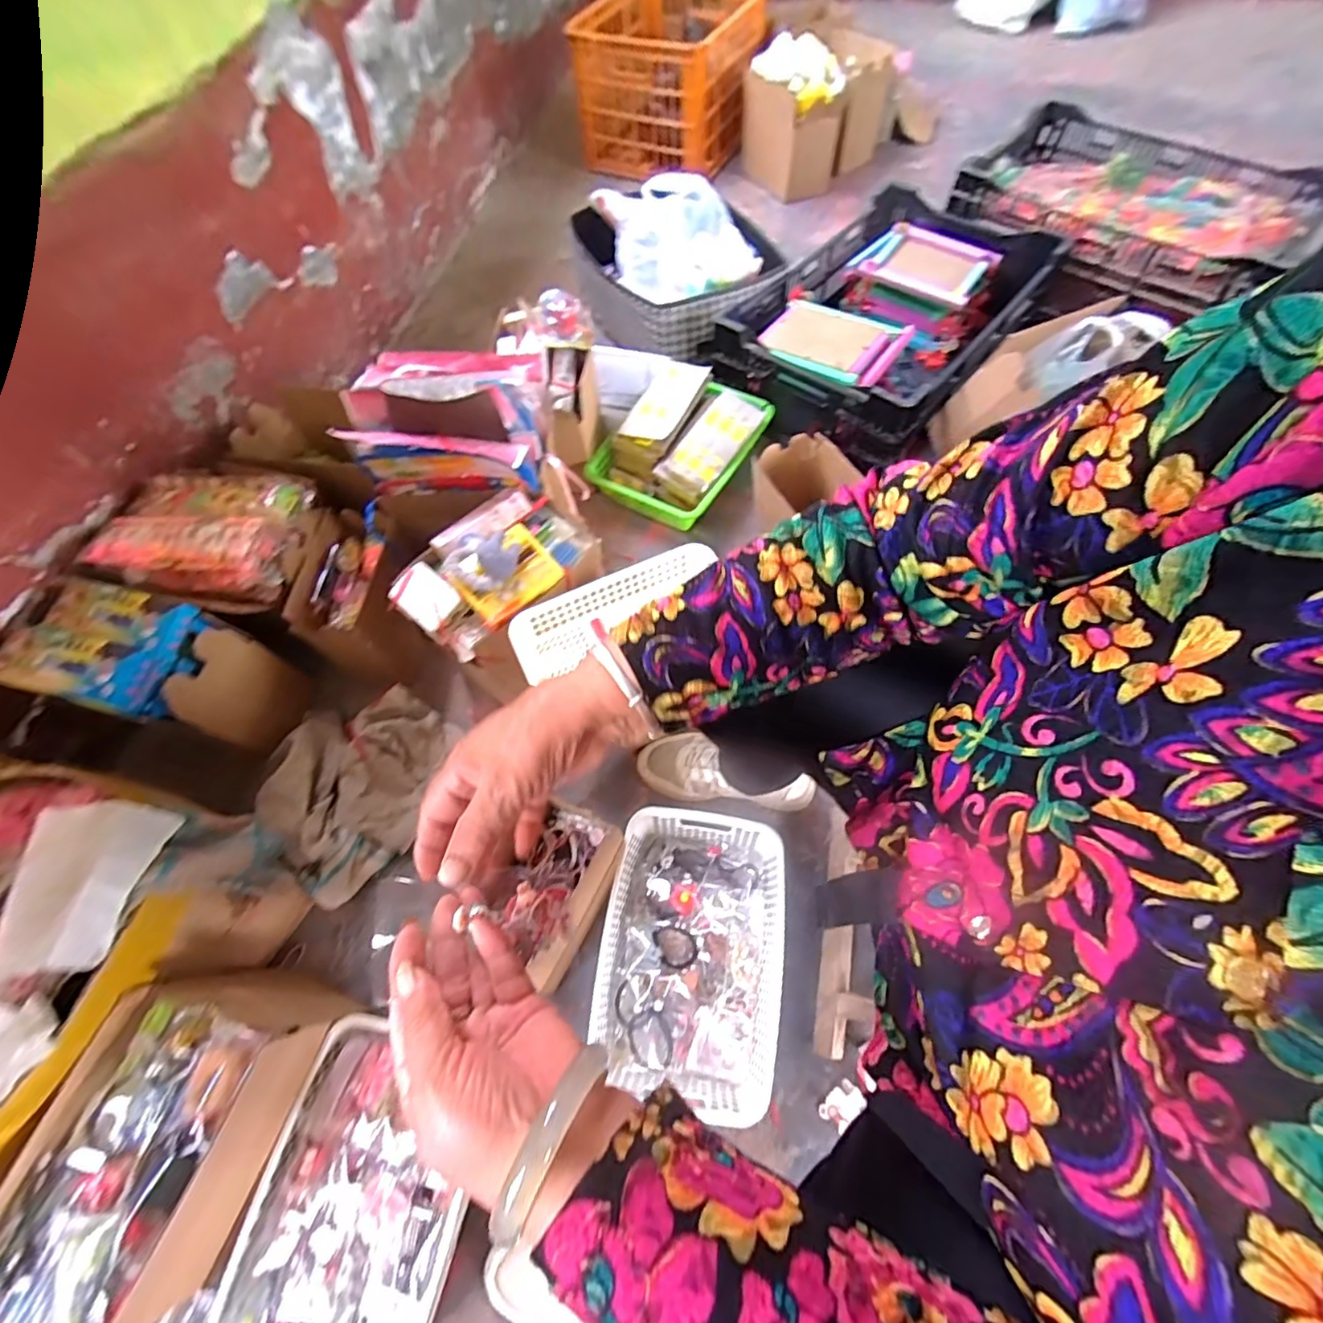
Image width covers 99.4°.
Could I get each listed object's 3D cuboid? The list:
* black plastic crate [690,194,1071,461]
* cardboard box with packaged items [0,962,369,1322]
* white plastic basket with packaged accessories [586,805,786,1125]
[{"bbox_3d":[0.434,-0.656,1.110,0.404,0.185,0.598,36,70,20],"label":"black plastic crate"},{"bbox_3d":[-0.446,0.458,0.529,0.154,0.175,0.261,13,63,11],"label":"cardboard box with packaged items"},{"bbox_3d":[0.036,0.331,0.659,0.209,0.079,0.288,6,62,7],"label":"white plastic basket with packaged accessories"}]

